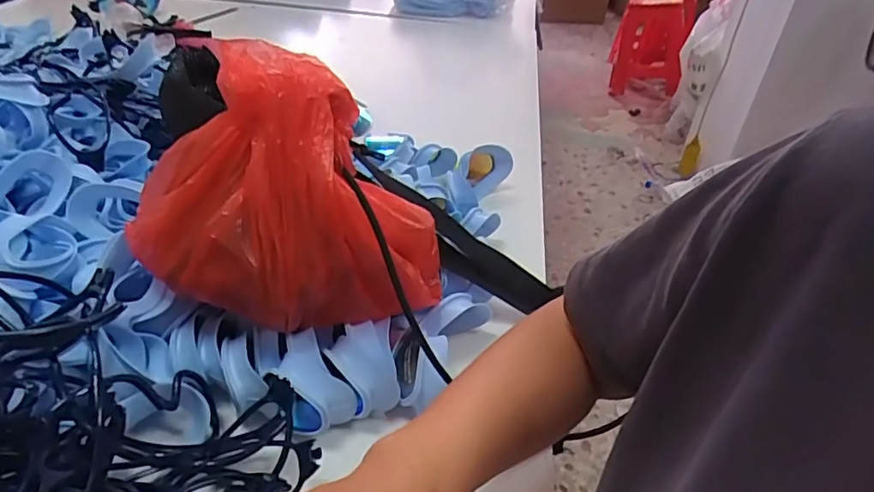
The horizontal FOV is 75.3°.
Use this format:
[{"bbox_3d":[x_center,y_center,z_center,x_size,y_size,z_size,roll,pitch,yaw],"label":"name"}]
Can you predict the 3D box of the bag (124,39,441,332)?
[{"bbox_3d":[-0.108,-0.033,0.428,0.236,0.191,0.106,-3,37,-11],"label":"bag"}]

